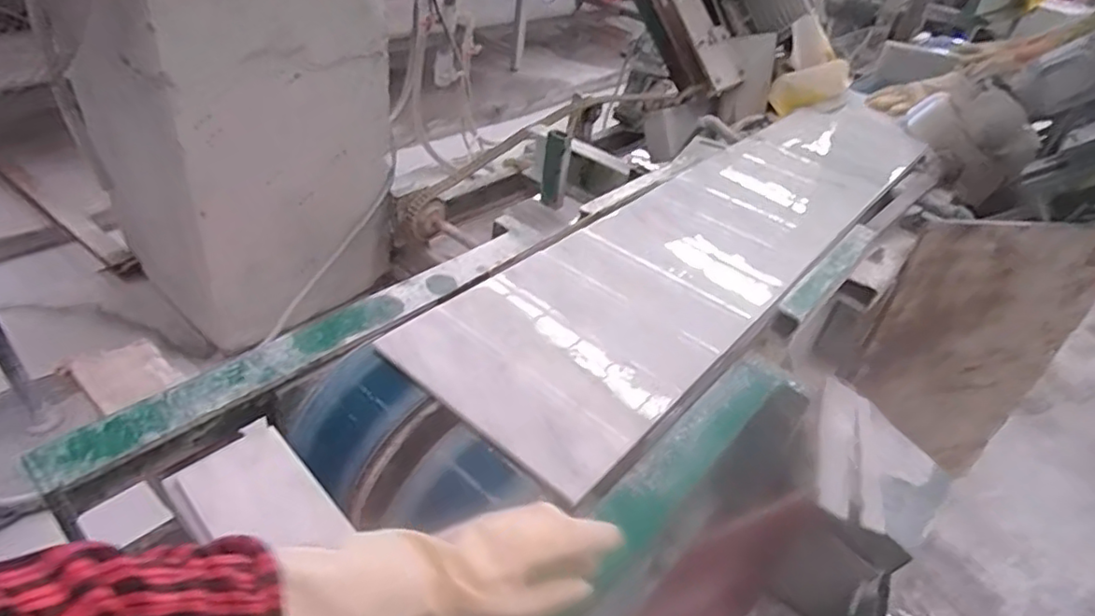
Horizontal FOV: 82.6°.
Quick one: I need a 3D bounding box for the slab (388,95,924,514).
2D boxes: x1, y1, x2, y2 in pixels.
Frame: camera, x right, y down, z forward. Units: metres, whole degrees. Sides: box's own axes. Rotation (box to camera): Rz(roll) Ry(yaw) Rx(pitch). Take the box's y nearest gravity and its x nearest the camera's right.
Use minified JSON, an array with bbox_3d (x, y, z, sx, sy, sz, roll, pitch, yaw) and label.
[{"bbox_3d":[0.365,-0.173,1.126,0.308,0.031,1.431,34,45,25],"label":"slab"}]

